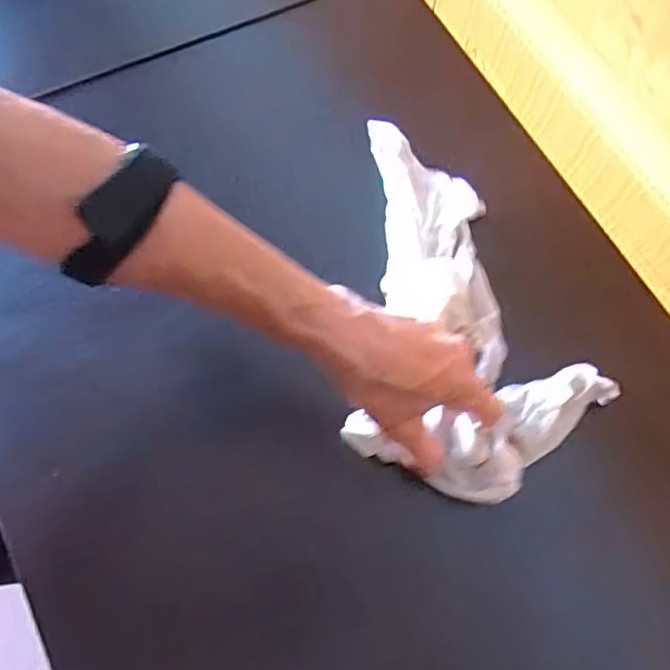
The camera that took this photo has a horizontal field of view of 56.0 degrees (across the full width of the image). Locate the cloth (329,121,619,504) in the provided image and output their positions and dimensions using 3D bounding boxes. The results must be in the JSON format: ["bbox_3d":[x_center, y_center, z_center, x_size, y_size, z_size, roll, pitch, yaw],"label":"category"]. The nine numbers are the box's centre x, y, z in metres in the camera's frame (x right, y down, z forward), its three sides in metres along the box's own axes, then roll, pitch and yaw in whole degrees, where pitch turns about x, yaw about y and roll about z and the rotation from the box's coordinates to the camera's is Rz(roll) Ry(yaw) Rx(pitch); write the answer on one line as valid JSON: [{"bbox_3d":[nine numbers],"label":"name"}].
[{"bbox_3d":[0.082,-0.033,0.471,0.184,0.034,0.302,-12,69,-6],"label":"cloth"}]

